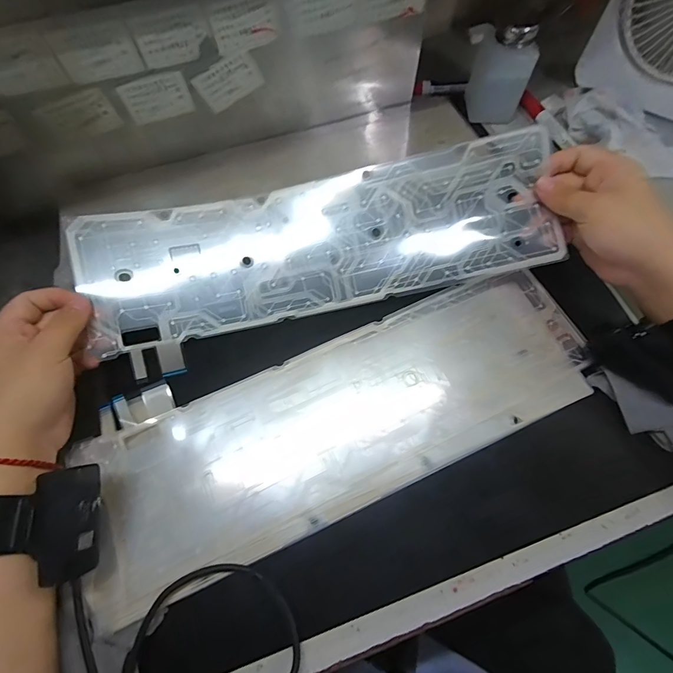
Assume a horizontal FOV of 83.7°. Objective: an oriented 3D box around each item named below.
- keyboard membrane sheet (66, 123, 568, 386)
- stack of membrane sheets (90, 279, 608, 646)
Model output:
[{"bbox_3d":[-0.012,-0.078,0.342,0.406,0.036,0.134,-14,92,-1],"label":"keyboard membrane sheet"},{"bbox_3d":[0.013,0.068,0.320,0.432,0.004,0.134,-22,70,-9],"label":"stack of membrane sheets"}]

